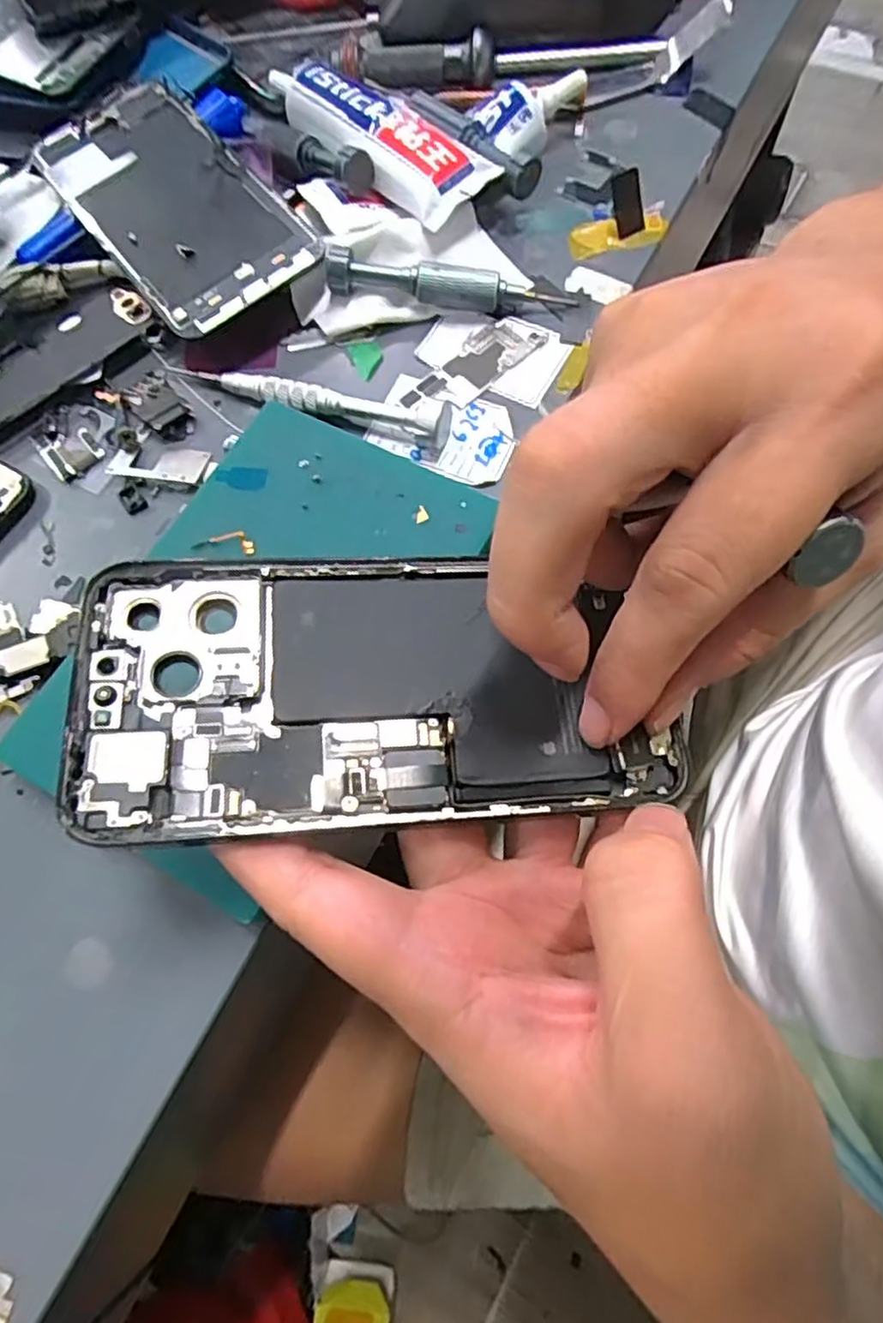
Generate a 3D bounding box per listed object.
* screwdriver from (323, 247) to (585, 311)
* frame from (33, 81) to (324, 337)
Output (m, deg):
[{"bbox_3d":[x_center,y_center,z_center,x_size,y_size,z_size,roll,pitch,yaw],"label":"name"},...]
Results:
[{"bbox_3d":[0.003,-0.162,0.294,0.106,0.016,0.013,5,69,6],"label":"screwdriver"},{"bbox_3d":[-0.125,-0.210,0.308,0.071,0.004,0.156,-37,72,-7],"label":"frame"}]

